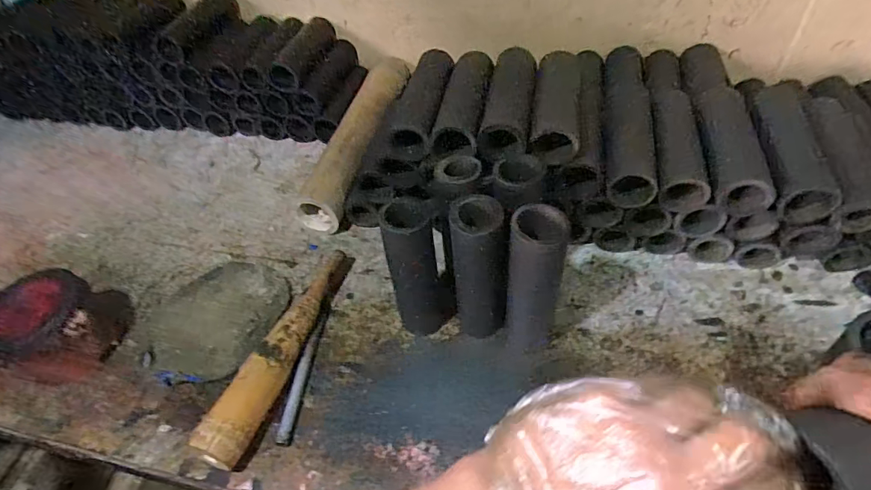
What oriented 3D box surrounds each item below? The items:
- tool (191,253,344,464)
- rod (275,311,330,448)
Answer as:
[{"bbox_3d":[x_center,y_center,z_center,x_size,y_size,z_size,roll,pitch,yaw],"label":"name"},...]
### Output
[{"bbox_3d":[-0.173,0.111,0.561,0.045,0.050,0.281,9,47,16],"label":"tool"},{"bbox_3d":[-0.147,0.139,0.552,0.015,0.016,0.165,1,46,9],"label":"rod"}]

